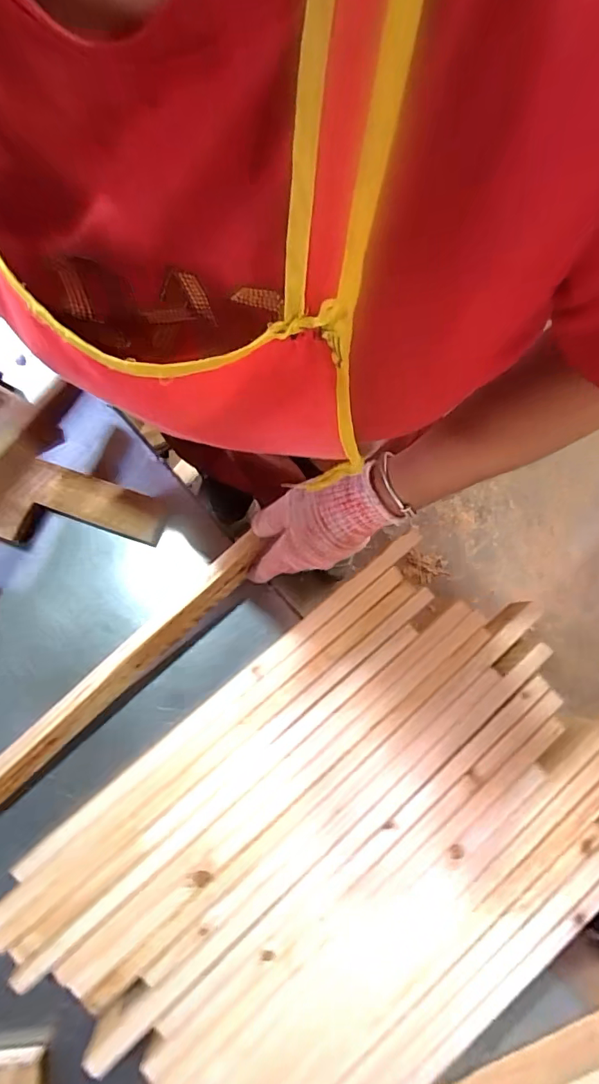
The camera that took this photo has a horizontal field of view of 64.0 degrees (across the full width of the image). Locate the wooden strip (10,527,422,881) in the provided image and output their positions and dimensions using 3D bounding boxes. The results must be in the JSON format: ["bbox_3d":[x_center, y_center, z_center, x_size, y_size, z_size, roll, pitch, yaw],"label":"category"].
[{"bbox_3d":[-0.066,0.144,0.479,0.487,0.021,0.022,-39,80,-8],"label":"wooden strip"}]

